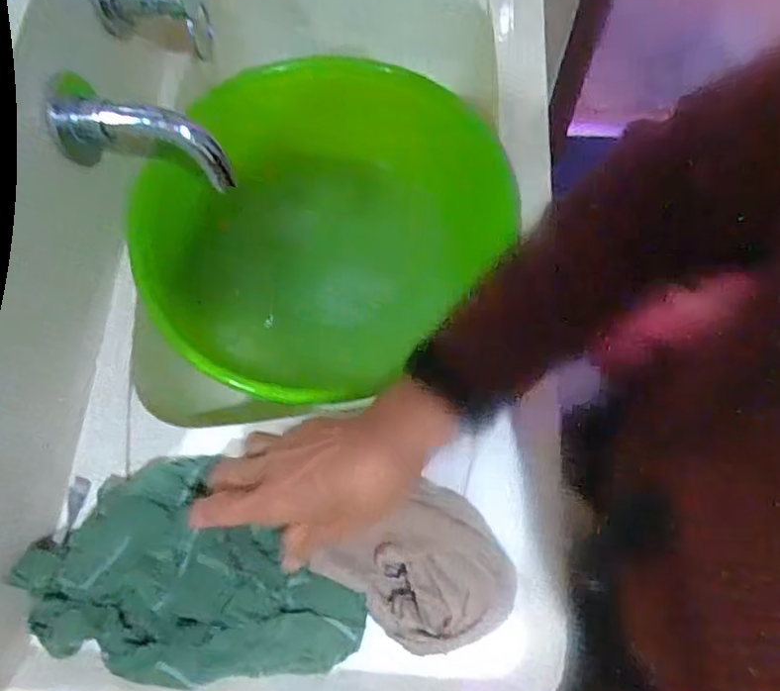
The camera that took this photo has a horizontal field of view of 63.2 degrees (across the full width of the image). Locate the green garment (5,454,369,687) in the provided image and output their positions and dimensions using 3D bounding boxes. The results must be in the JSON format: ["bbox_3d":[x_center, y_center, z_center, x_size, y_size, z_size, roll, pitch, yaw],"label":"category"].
[{"bbox_3d":[-0.138,0.167,0.471,0.237,0.040,0.151,11,69,6],"label":"green garment"}]

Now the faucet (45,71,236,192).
[{"bbox_3d":[-0.200,-0.171,0.527,0.149,0.064,0.063,13,69,-9],"label":"faucet"}]

